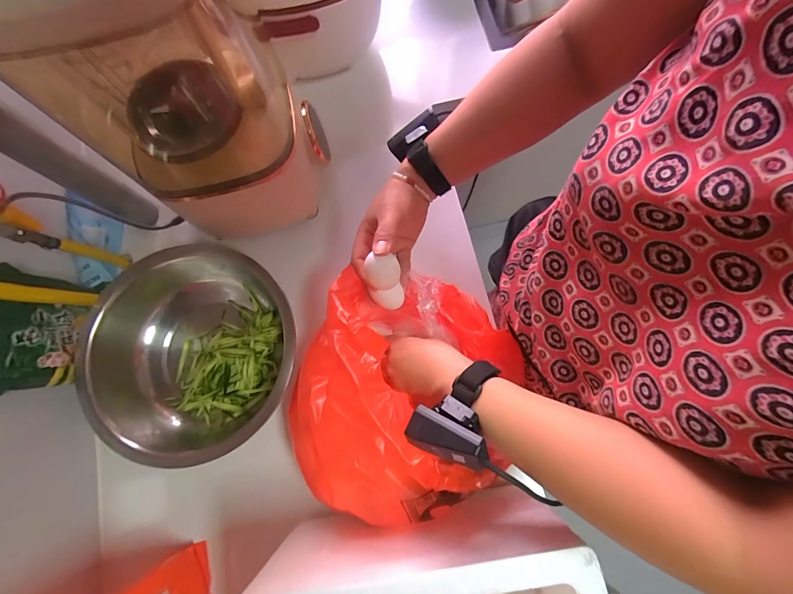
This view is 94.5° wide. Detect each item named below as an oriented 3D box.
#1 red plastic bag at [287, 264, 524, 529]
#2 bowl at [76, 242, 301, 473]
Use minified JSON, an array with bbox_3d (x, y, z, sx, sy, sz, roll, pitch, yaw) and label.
[{"bbox_3d":[-0.003,0.102,0.426,0.239,0.148,0.280,26,80,7],"label":"red plastic bag"},{"bbox_3d":[-0.290,0.084,0.514,0.242,0.094,0.272,-29,79,-5],"label":"bowl"}]

